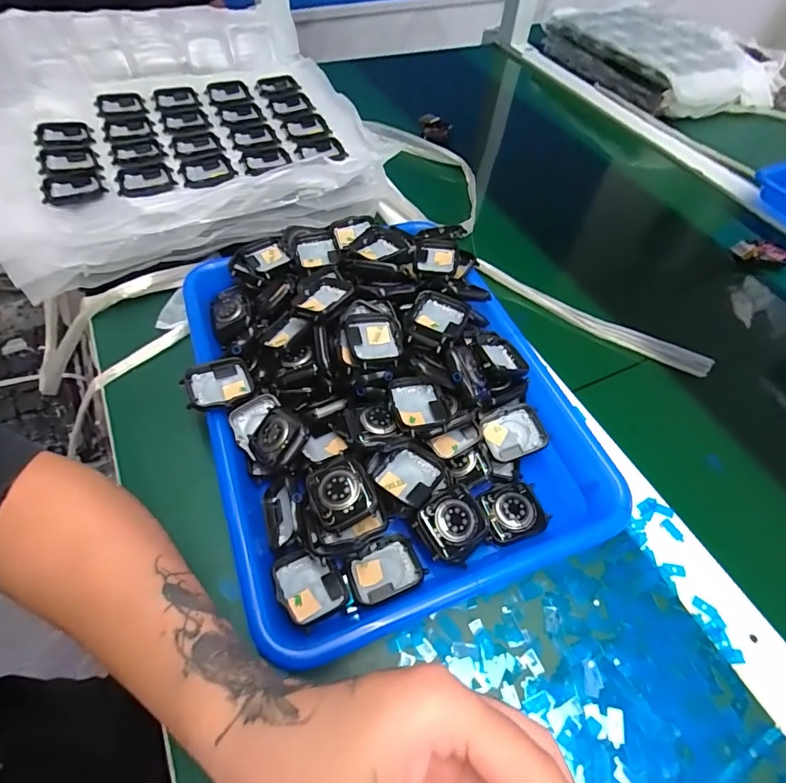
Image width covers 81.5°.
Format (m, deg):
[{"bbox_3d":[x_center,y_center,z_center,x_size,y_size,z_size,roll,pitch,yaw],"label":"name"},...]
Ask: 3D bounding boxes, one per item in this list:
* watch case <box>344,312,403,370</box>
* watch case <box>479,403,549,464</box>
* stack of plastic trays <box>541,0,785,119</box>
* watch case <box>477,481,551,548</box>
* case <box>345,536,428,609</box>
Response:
[{"bbox_3d":[-0.013,-0.037,0.329,0.038,0.011,0.046,-9,55,-10],"label":"watch case"},{"bbox_3d":[0.088,0.030,0.330,0.045,0.009,0.036,-26,70,-4],"label":"watch case"},{"bbox_3d":[0.438,-0.562,0.754,0.259,0.060,0.346,-20,58,-16],"label":"stack of plastic trays"},{"bbox_3d":[0.080,0.079,0.304,0.044,0.006,0.036,-14,56,-13],"label":"watch case"},{"bbox_3d":[-0.005,0.110,0.282,0.044,0.014,0.037,-15,56,-13],"label":"case"}]

